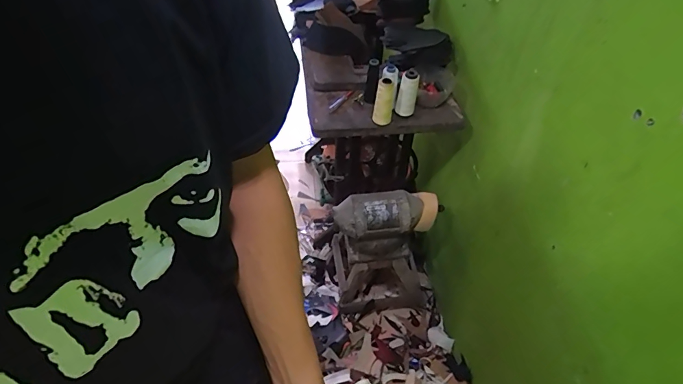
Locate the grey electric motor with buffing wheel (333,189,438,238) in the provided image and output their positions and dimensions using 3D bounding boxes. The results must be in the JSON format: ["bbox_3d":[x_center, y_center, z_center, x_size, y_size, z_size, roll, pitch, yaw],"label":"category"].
[{"bbox_3d":[0.133,0.064,1.156,0.303,0.100,0.102,-6,47,-8],"label":"grey electric motor with buffing wheel"}]

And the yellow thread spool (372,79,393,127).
[{"bbox_3d":[0.104,-0.223,0.986,0.047,0.113,0.049,1,47,-1],"label":"yellow thread spool"}]

